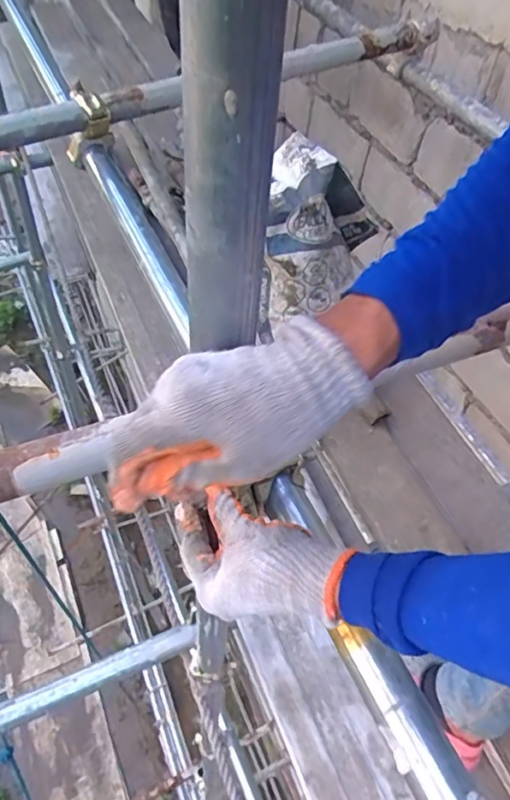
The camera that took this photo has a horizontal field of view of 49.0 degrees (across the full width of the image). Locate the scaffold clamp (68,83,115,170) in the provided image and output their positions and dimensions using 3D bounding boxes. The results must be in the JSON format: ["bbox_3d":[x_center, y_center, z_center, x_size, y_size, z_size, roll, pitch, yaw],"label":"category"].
[{"bbox_3d":[-0.280,-0.453,0.929,0.087,0.112,0.069,-14,55,-16],"label":"scaffold clamp"}]

